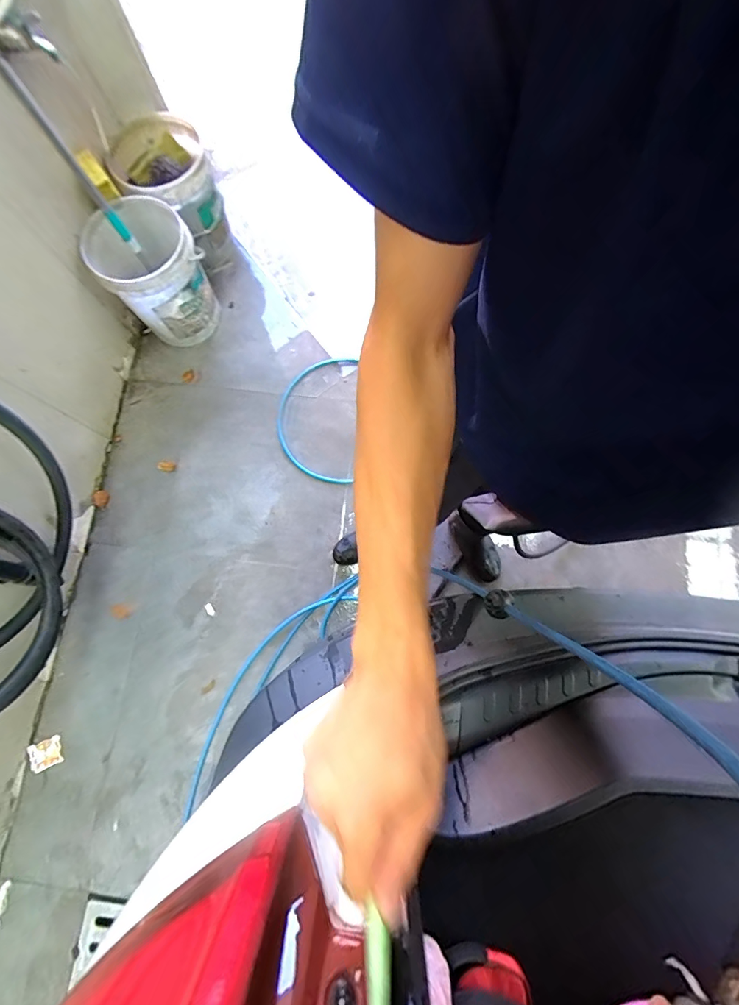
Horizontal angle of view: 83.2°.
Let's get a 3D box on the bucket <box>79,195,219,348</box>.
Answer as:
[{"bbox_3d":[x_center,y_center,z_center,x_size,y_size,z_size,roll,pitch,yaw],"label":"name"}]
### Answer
[{"bbox_3d":[-0.674,-0.719,1.370,0.292,0.393,0.292,-1,77,2],"label":"bucket"}]

